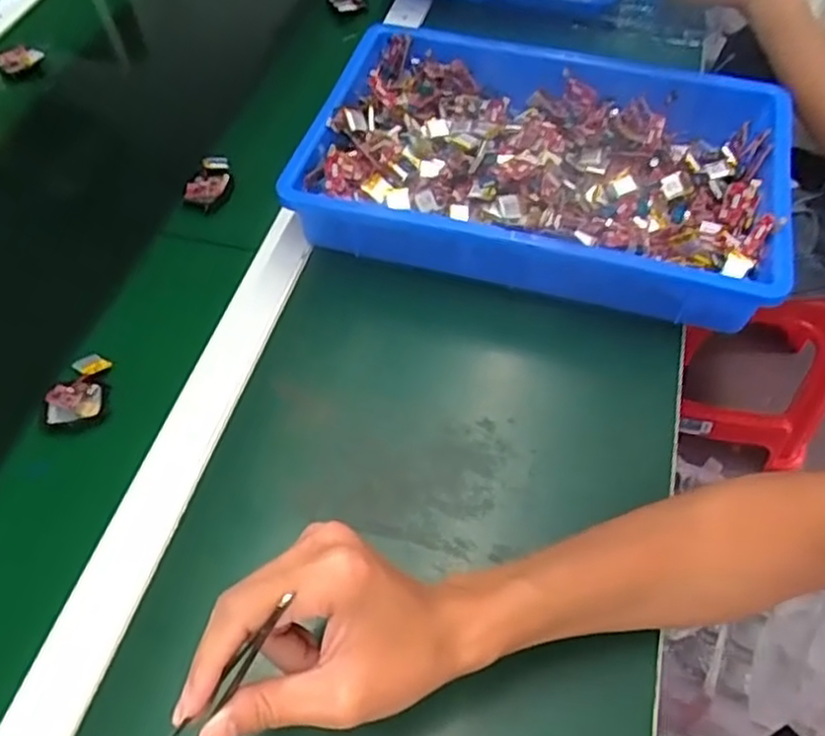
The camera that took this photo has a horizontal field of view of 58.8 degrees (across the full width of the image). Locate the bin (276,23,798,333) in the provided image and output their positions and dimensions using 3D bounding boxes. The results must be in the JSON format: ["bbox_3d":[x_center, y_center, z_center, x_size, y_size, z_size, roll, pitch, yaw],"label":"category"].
[{"bbox_3d":[0.108,-0.172,0.612,0.363,0.064,0.246,10,50,13],"label":"bin"}]

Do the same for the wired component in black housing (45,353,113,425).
[{"bbox_3d":[-0.238,0.013,0.521,0.037,0.013,0.059,-4,48,1],"label":"wired component in black housing"}]

